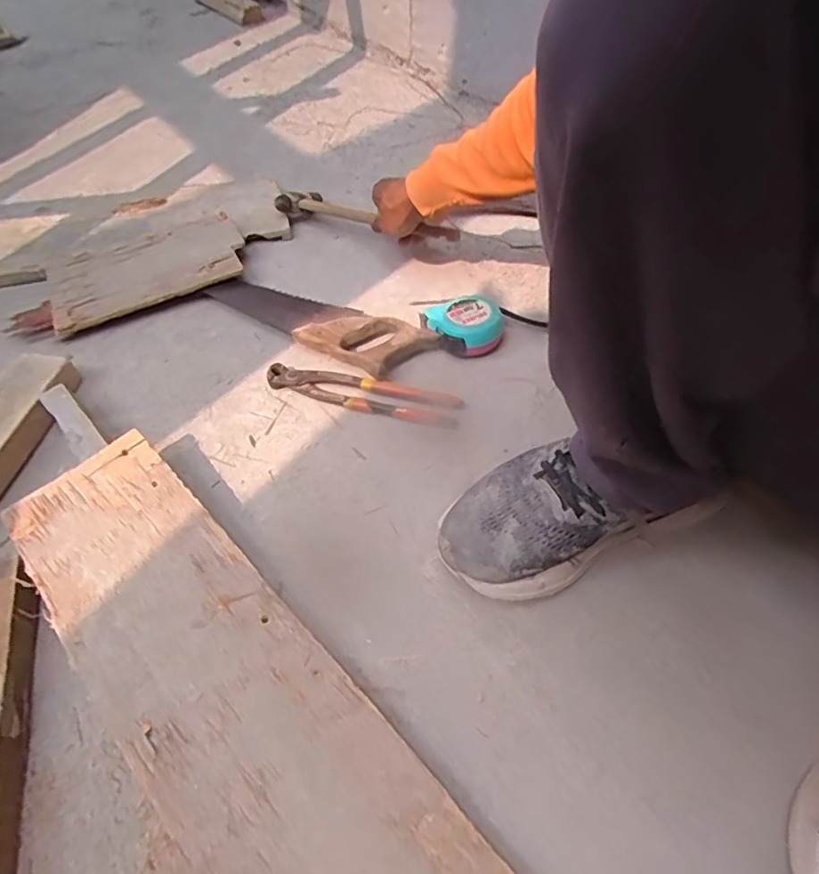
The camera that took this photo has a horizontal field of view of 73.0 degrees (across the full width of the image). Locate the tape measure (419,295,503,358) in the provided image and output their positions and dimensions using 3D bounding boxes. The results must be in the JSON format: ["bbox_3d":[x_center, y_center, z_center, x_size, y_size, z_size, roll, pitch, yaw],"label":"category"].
[{"bbox_3d":[0.065,-0.129,0.650,0.079,0.045,0.078,-26,57,-17],"label":"tape measure"}]

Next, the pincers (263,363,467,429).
[{"bbox_3d":[-0.051,-0.049,0.604,0.211,0.018,0.044,14,55,11],"label":"pincers"}]

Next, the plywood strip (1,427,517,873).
[{"bbox_3d":[-0.109,0.208,0.390,0.144,0.010,0.574,-38,63,-23],"label":"plywood strip"}]

